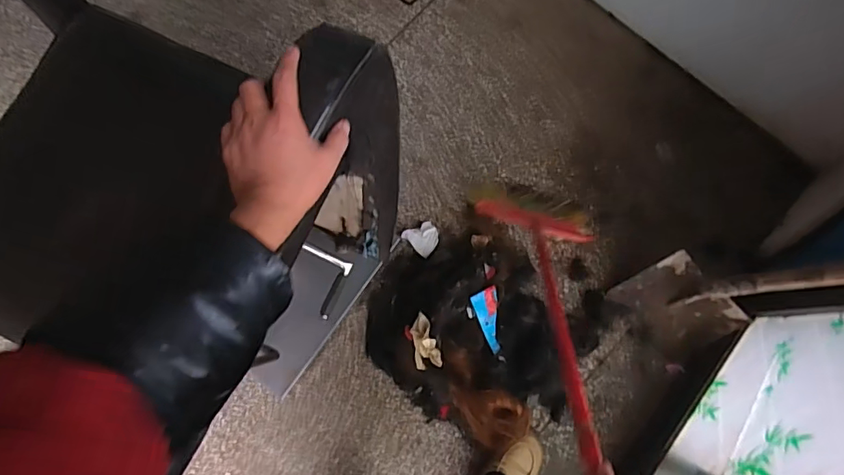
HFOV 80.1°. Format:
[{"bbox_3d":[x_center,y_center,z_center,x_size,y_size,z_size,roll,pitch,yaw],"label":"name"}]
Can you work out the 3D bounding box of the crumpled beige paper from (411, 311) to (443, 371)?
[{"bbox_3d":[0.007,0.223,1.066,0.057,0.017,0.118,-9,96,19],"label":"crumpled beige paper"}]

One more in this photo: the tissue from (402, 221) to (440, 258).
[{"bbox_3d":[0.003,-0.001,1.170,0.077,0.034,0.067,42,81,10],"label":"tissue"}]

